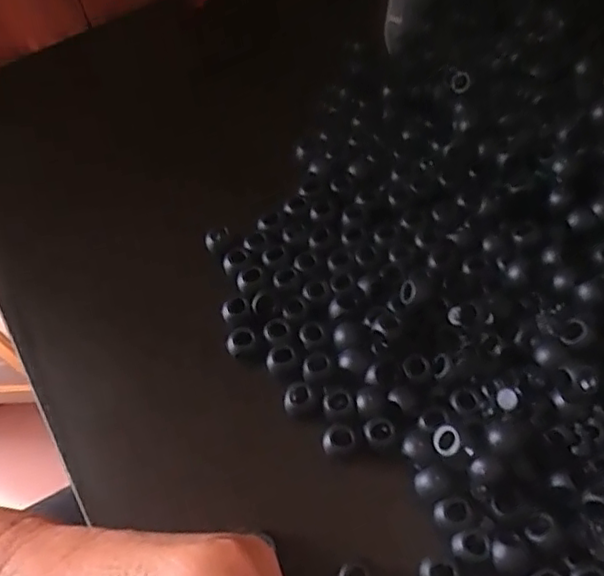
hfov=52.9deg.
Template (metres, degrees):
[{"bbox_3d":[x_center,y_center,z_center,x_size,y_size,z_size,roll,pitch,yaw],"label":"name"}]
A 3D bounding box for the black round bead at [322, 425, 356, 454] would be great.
[{"bbox_3d":[0.015,0.062,0.253,0.014,0.007,0.010,-6,60,1],"label":"black round bead"}]

